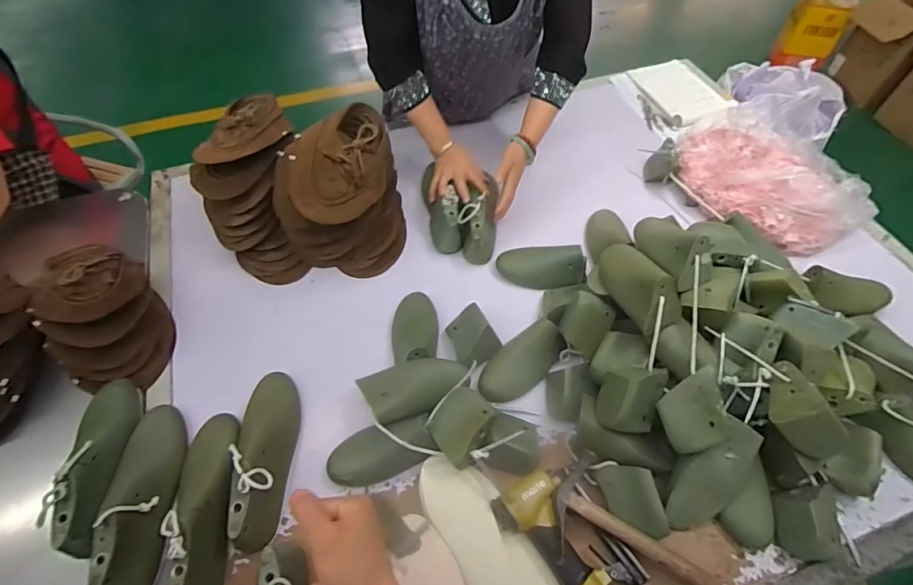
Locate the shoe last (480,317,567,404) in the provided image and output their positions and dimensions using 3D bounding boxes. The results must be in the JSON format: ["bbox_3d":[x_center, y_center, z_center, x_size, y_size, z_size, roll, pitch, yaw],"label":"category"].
[{"bbox_3d":[0.113,0.122,0.809,0.165,0.068,0.083,-45,94,1],"label":"shoe last"}]

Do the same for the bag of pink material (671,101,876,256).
[{"bbox_3d":[0.675,-0.252,0.995,0.287,0.121,0.380,-27,61,-17],"label":"bag of pink material"}]

